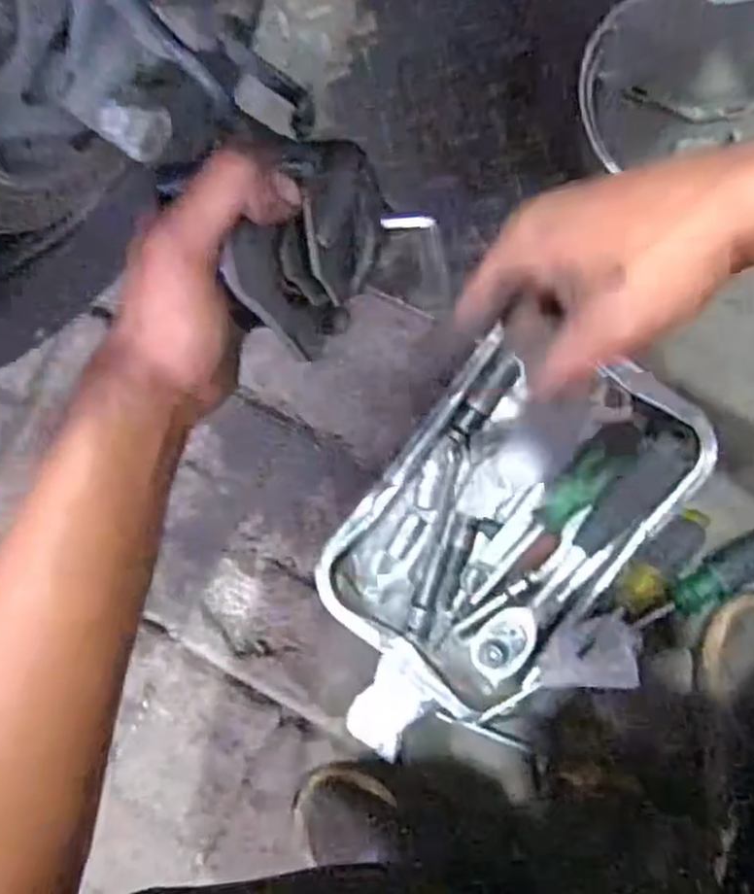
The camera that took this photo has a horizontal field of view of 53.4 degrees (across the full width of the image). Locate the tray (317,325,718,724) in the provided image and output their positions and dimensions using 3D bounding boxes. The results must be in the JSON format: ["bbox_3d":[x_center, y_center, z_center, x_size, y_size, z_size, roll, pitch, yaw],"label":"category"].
[{"bbox_3d":[0.111,0.053,0.613,0.203,0.038,0.305,37,91,5],"label":"tray"}]

